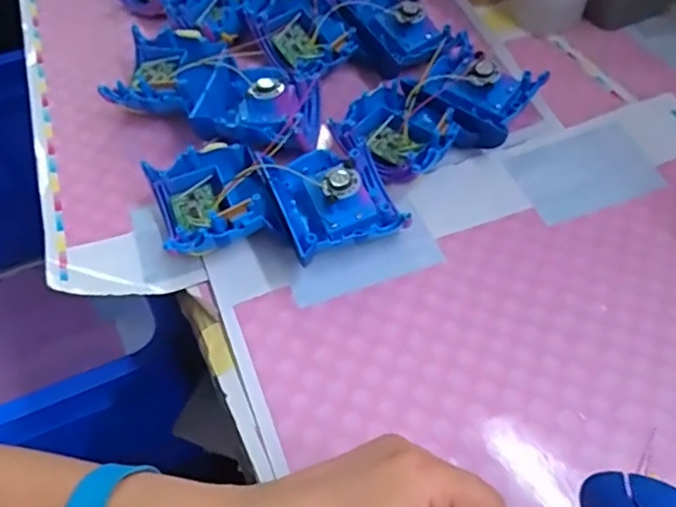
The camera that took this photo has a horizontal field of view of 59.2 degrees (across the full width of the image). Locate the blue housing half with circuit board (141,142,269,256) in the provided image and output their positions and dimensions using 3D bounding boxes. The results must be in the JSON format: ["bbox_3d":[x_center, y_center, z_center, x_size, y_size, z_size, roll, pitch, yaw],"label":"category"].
[{"bbox_3d":[-0.090,-0.036,0.422,0.072,0.041,0.080,-17,55,-12],"label":"blue housing half with circuit board"}]

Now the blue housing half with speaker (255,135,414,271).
[{"bbox_3d":[-0.003,-0.039,0.423,0.085,0.044,0.099,-19,55,-13],"label":"blue housing half with speaker"}]

